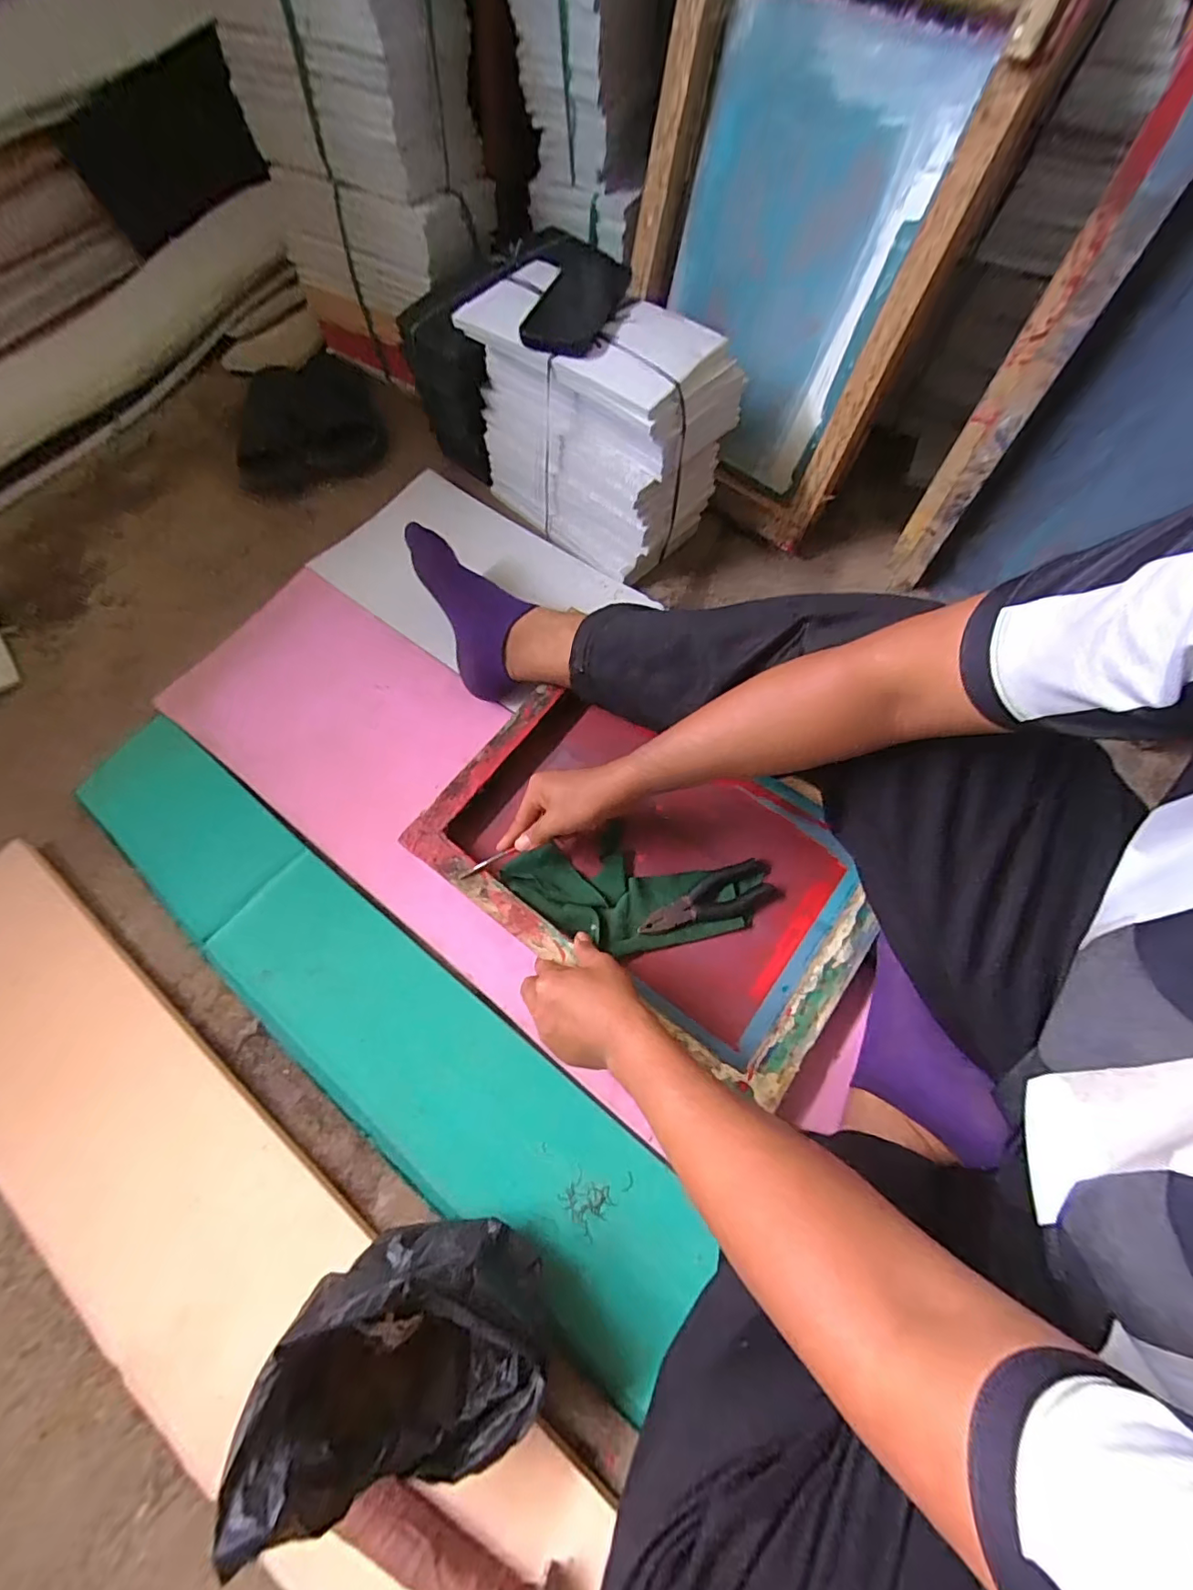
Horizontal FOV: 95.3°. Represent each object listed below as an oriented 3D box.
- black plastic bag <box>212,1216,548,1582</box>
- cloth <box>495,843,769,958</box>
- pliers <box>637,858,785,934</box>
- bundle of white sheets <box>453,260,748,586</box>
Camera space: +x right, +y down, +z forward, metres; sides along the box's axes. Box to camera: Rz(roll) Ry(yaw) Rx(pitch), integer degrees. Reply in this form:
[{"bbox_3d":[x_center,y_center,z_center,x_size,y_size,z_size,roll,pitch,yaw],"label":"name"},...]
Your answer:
[{"bbox_3d":[-0.137,0.429,0.414,0.187,0.159,0.138,-6,68,0],"label":"black plastic bag"},{"bbox_3d":[0.031,0.119,0.600,0.266,0.014,0.099,10,68,4],"label":"cloth"},{"bbox_3d":[0.122,0.114,0.594,0.153,0.014,0.054,-15,69,-7],"label":"pliers"},{"bbox_3d":[0.001,-0.482,0.718,0.302,0.246,0.179,38,74,16],"label":"bundle of white sheets"}]

